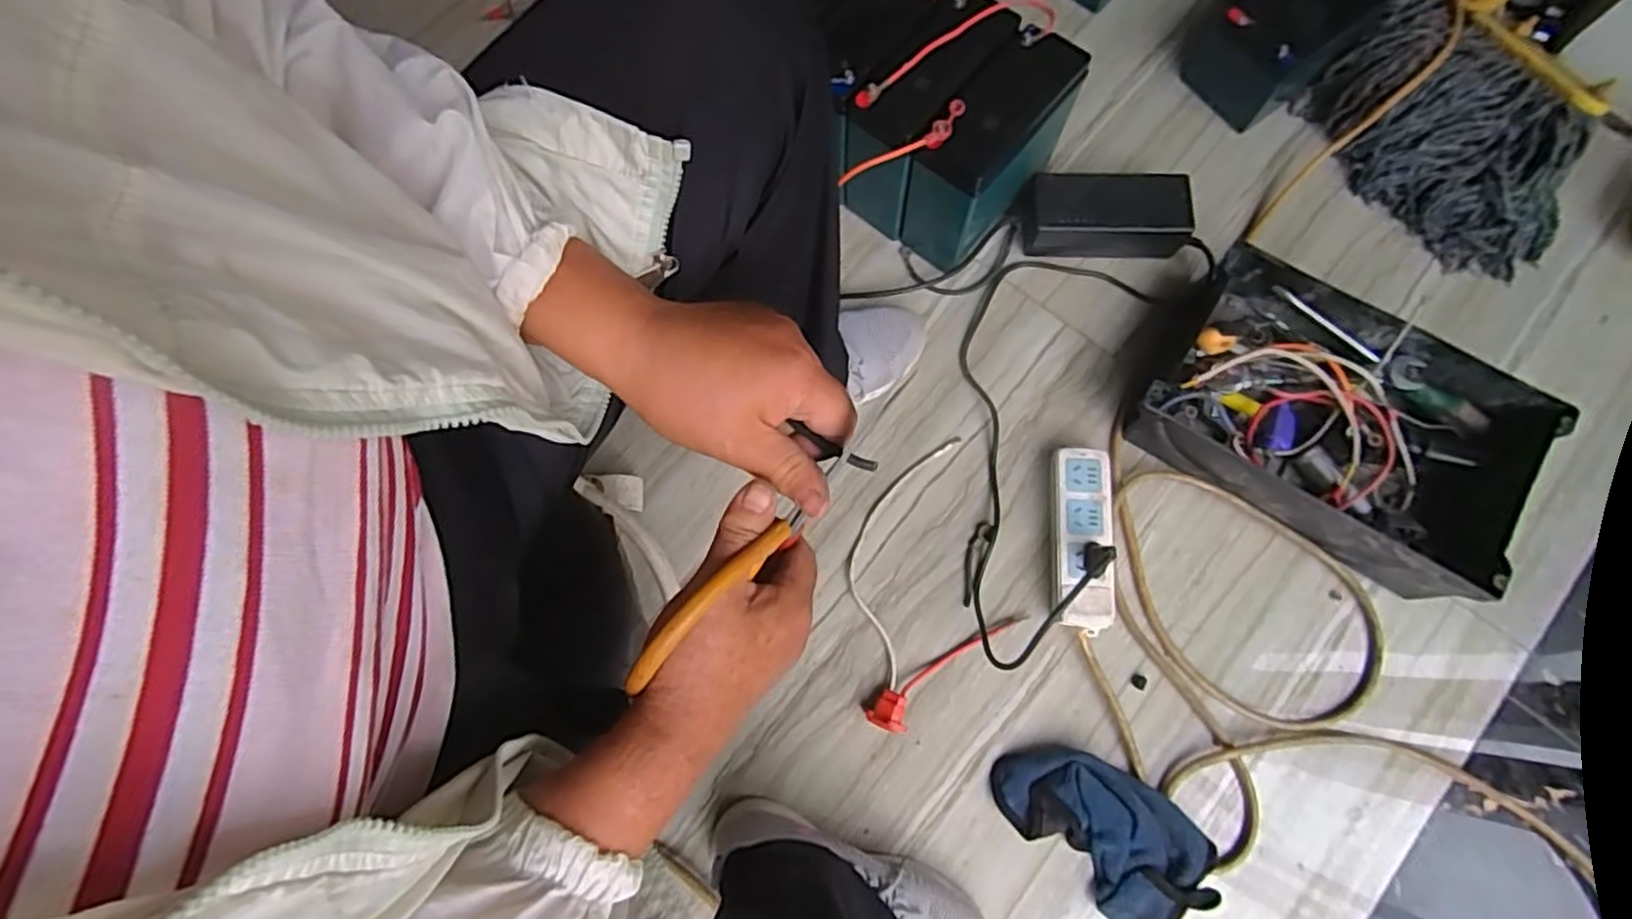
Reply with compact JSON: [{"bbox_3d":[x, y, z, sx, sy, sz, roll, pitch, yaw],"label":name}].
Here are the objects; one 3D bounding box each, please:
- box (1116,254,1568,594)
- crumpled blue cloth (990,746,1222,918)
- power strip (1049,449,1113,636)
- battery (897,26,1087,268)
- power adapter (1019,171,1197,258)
[{"bbox_3d":[0.501,-0.038,0.703,0.320,0.086,0.216,32,78,10],"label":"box"},{"bbox_3d":[0.257,0.326,0.640,0.189,0.028,0.107,41,80,12],"label":"crumpled blue cloth"},{"bbox_3d":[0.260,0.075,0.704,0.057,0.035,0.182,4,75,3],"label":"power strip"},{"bbox_3d":[0.169,-0.312,0.743,0.095,0.191,0.174,36,79,11],"label":"battery"},{"bbox_3d":[0.314,-0.266,0.783,0.169,0.063,0.074,-1,74,2],"label":"power adapter"}]

